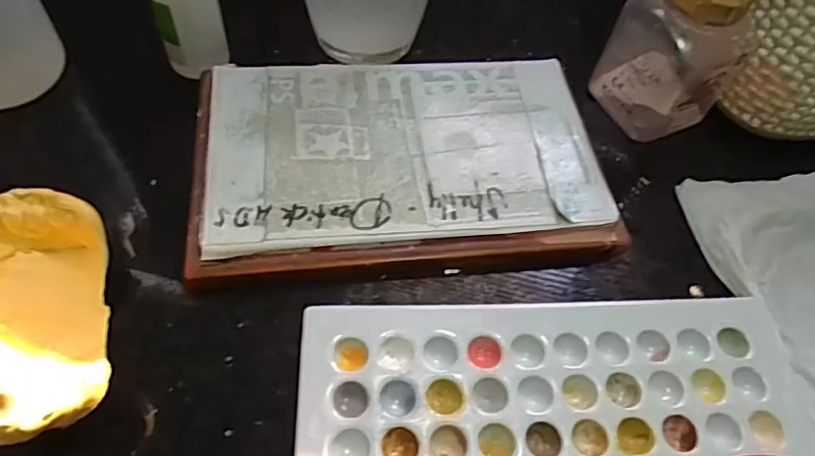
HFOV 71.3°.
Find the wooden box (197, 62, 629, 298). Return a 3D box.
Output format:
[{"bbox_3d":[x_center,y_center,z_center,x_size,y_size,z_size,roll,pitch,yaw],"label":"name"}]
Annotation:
[{"bbox_3d":[-0.002,-0.028,0.213,0.148,0.016,0.093,-3,59,-8],"label":"wooden box"}]

